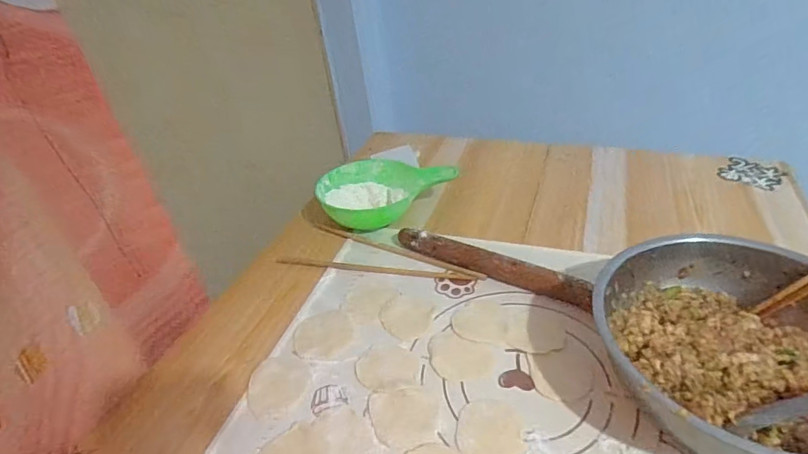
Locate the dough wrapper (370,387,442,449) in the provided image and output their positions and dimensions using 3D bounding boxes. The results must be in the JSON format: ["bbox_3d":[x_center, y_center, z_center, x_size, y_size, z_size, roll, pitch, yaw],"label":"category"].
[{"bbox_3d":[0.001,0.173,0.415,0.063,0.004,0.057,-9,36,-3],"label":"dough wrapper"}]

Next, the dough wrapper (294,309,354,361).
[{"bbox_3d":[-0.090,0.119,0.504,0.065,0.004,0.070,-5,36,3],"label":"dough wrapper"}]

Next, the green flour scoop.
[{"bbox_3d":[-0.024,-0.049,0.666,0.197,0.060,0.107,-8,36,-1],"label":"green flour scoop"}]

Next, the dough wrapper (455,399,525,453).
[{"bbox_3d":[0.075,0.179,0.396,0.055,0.004,0.062,11,40,23],"label":"dough wrapper"}]

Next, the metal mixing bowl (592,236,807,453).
[{"bbox_3d":[0.278,0.109,0.389,0.212,0.083,0.223,-5,36,3],"label":"metal mixing bowl"}]

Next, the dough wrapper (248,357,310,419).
[{"bbox_3d":[-0.126,0.158,0.457,0.062,0.004,0.071,-18,37,-15],"label":"dough wrapper"}]

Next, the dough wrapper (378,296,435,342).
[{"bbox_3d":[0.004,0.098,0.502,0.058,0.004,0.062,-5,36,3],"label":"dough wrapper"}]

